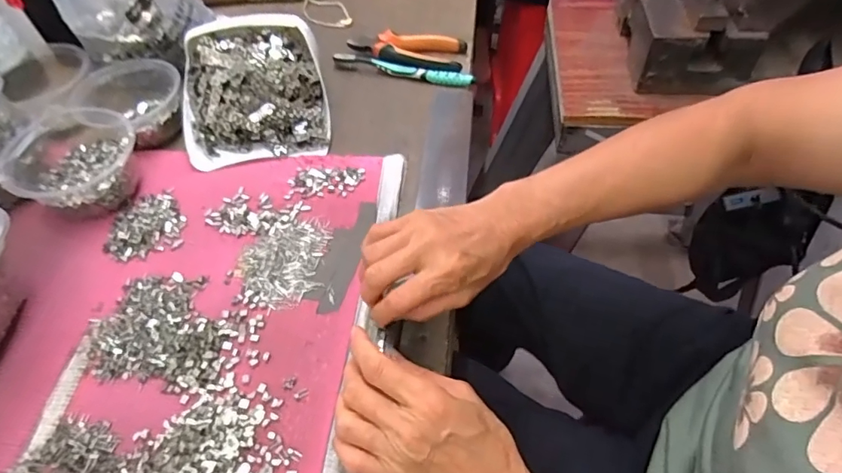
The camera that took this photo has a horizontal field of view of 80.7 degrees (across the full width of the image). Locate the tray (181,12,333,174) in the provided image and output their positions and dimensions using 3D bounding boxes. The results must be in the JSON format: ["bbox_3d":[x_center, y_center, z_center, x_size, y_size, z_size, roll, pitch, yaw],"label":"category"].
[{"bbox_3d":[-0.187,-0.166,0.551,0.154,0.037,0.168,-9,84,-7],"label":"tray"}]

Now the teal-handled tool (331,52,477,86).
[{"bbox_3d":[-0.023,-0.211,0.628,0.185,0.016,0.017,13,55,13],"label":"teal-handled tool"}]

